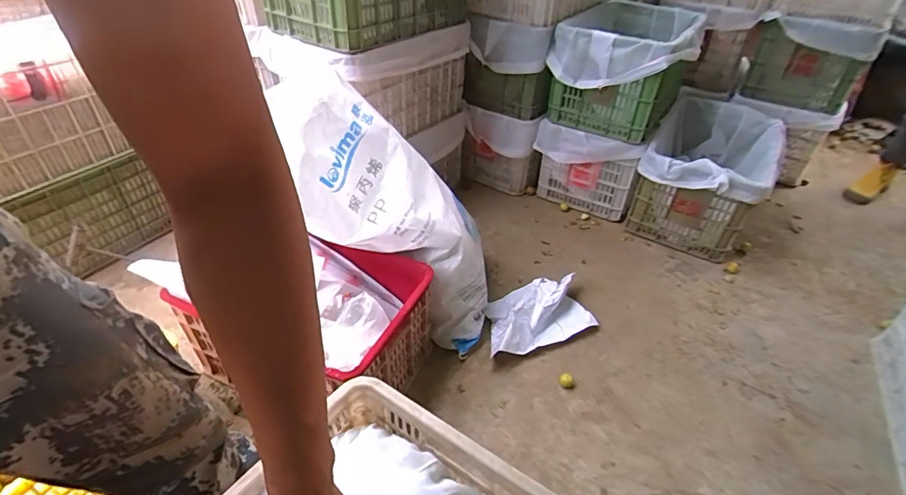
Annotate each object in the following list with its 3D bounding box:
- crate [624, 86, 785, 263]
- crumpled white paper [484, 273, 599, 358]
[{"bbox_3d":[0.923,-0.276,1.738,0.392,0.358,0.663,23,44,22],"label":"crate"},{"bbox_3d":[0.224,0.193,1.360,0.328,0.084,0.217,-15,44,-21],"label":"crumpled white paper"}]

